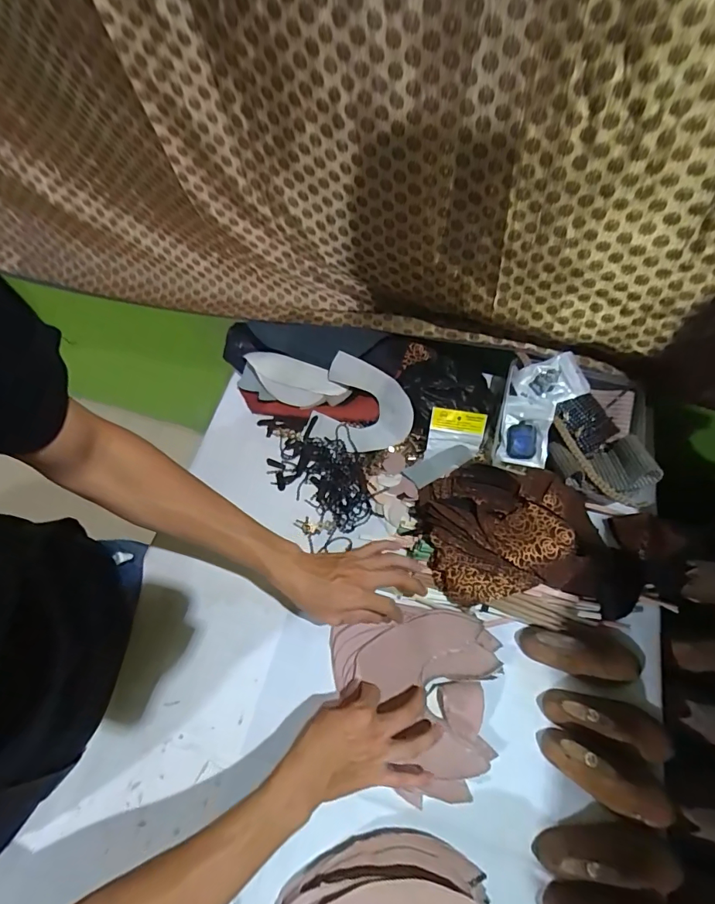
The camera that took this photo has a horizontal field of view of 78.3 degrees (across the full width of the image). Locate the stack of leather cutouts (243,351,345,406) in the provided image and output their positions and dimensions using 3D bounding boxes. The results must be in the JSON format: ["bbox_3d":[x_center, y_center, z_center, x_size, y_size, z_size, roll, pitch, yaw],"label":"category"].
[{"bbox_3d":[-0.106,-0.117,0.720,0.162,0.018,0.074,21,79,3],"label":"stack of leather cutouts"}]

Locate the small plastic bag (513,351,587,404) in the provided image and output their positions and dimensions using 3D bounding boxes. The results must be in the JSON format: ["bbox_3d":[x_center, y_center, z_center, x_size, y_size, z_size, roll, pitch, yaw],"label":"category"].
[{"bbox_3d":[0.287,-0.105,0.652,0.103,0.024,0.069,-10,62,-3],"label":"small plastic bag"}]

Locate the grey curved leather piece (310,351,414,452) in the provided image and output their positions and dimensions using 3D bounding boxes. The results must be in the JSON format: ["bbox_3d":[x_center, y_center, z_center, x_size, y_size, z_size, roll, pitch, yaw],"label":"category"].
[{"bbox_3d":[0.010,-0.069,0.684,0.155,0.020,0.138,21,80,20],"label":"grey curved leather piece"}]

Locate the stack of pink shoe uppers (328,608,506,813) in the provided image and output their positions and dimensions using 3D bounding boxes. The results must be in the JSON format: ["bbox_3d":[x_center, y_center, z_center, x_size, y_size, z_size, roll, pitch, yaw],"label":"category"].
[{"bbox_3d":[0.063,0.286,0.525,0.197,0.029,0.190,9,64,6],"label":"stack of pink shoe uppers"}]

